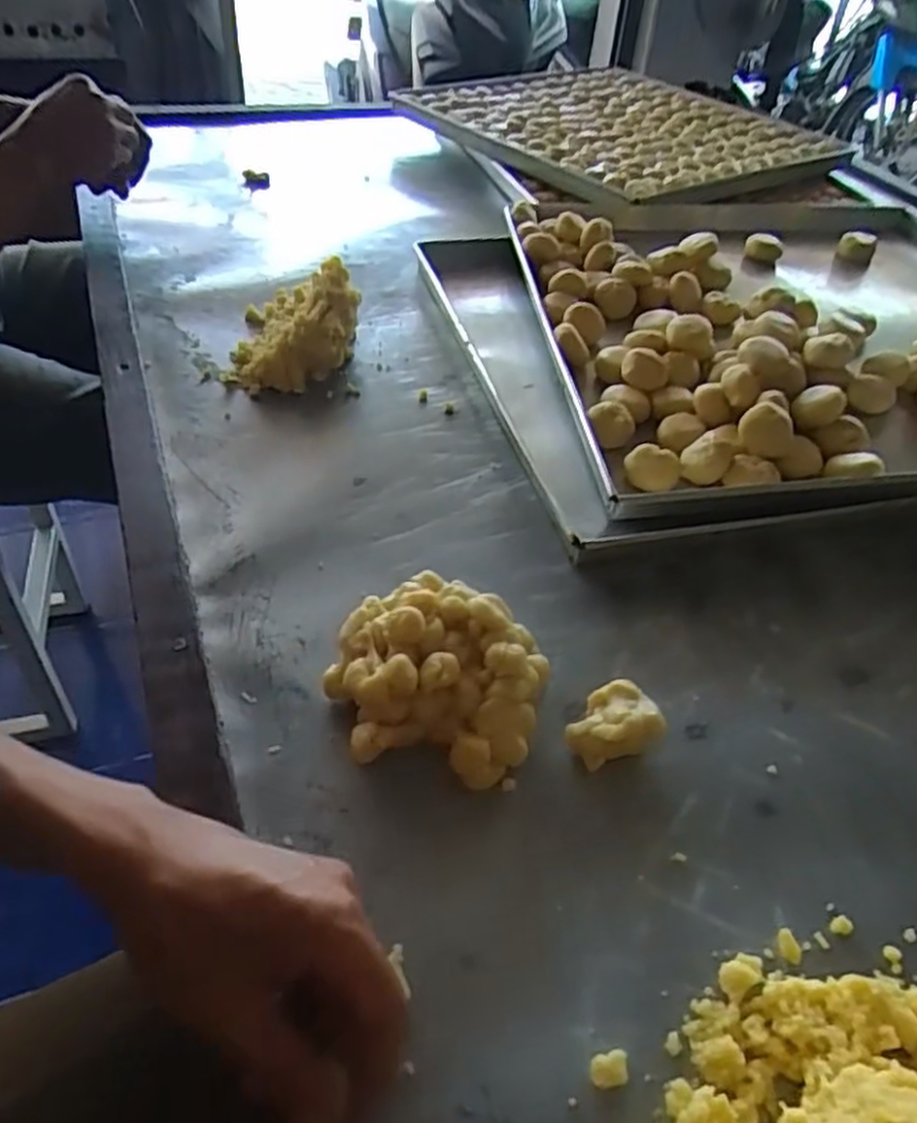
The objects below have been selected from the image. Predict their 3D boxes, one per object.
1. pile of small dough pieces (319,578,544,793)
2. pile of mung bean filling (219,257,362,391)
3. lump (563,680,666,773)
[{"bbox_3d":[-0.010,0.054,0.459,0.119,0.048,0.135,12,44,6],"label":"pile of small dough pieces"},{"bbox_3d":[-0.151,-0.223,0.715,0.114,0.076,0.138,3,44,-3],"label":"pile of mung bean filling"},{"bbox_3d":[0.090,0.095,0.440,0.044,0.032,0.045,3,44,-3],"label":"lump"}]

